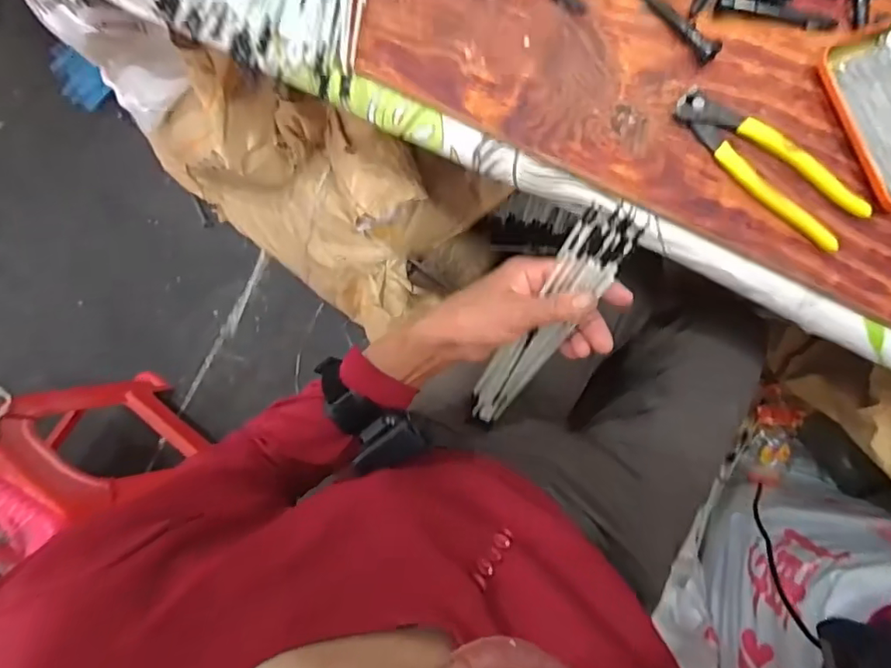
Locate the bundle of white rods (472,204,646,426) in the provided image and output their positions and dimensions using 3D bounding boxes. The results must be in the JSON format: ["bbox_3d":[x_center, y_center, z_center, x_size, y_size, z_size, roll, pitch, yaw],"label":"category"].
[{"bbox_3d":[0.080,0.006,0.500,0.053,0.286,0.054,33,51,9],"label":"bundle of white rods"}]

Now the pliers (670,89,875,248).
[{"bbox_3d":[0.251,-0.134,0.433,0.162,0.016,0.044,43,90,9],"label":"pliers"}]

